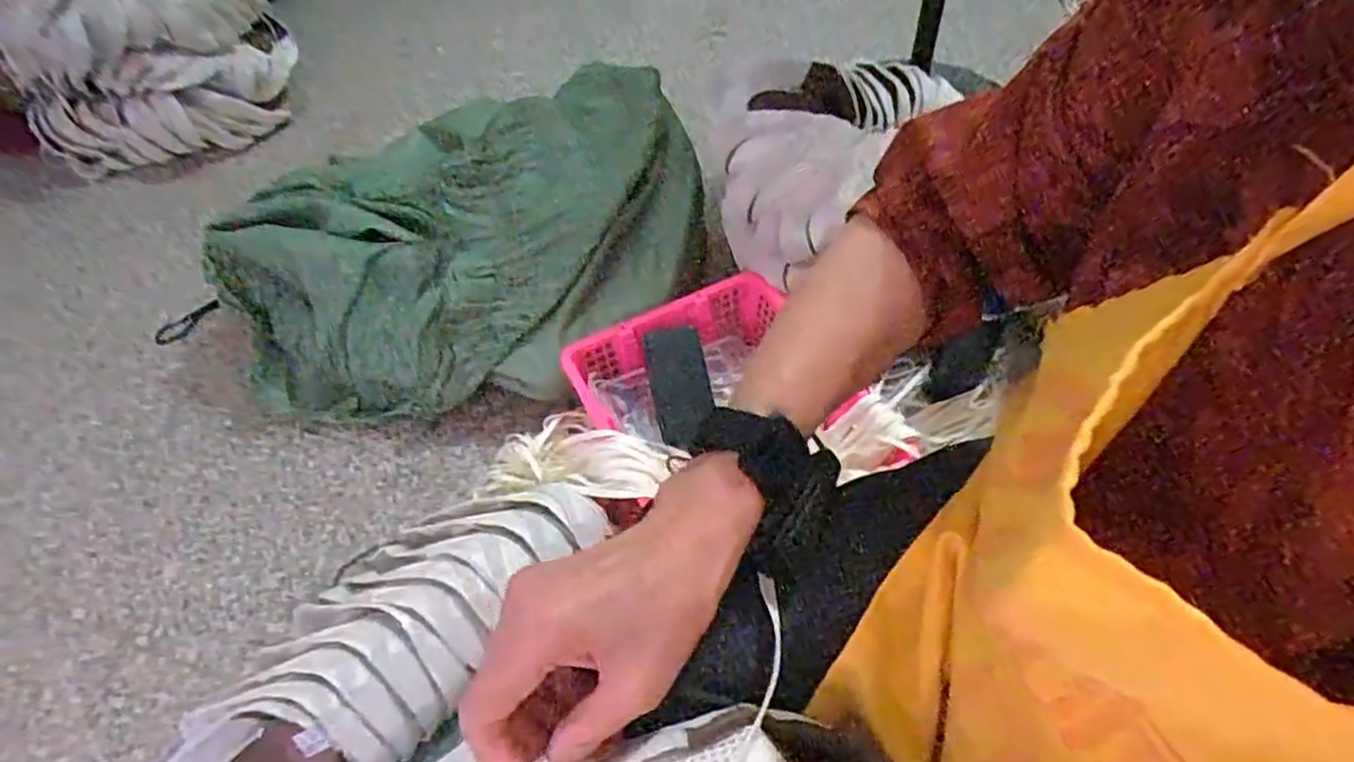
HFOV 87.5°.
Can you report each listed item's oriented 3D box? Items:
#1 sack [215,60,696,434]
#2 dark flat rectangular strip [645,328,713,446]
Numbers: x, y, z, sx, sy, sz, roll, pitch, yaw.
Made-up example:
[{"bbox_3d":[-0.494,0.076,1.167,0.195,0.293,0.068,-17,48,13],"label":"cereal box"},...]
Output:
[{"bbox_3d":[-0.310,-0.149,0.969,0.707,0.271,0.291,-15,50,11],"label":"sack"},{"bbox_3d":[0.005,0.005,0.965,0.079,0.155,0.013,-15,14,-9],"label":"dark flat rectangular strip"}]

